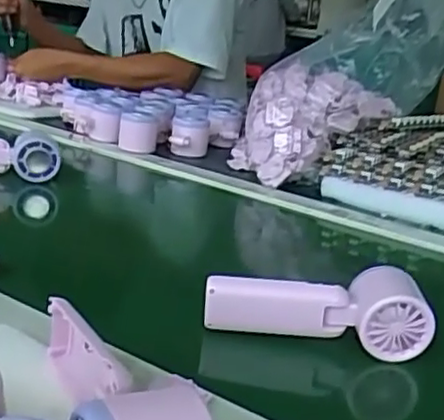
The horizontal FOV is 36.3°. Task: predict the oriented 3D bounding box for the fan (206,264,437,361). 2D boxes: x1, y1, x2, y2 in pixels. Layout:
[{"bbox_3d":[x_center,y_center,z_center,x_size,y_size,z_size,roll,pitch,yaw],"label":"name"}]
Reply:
[{"bbox_3d":[0.071,0.070,0.515,0.164,0.055,0.041,6,20,4],"label":"fan"}]

